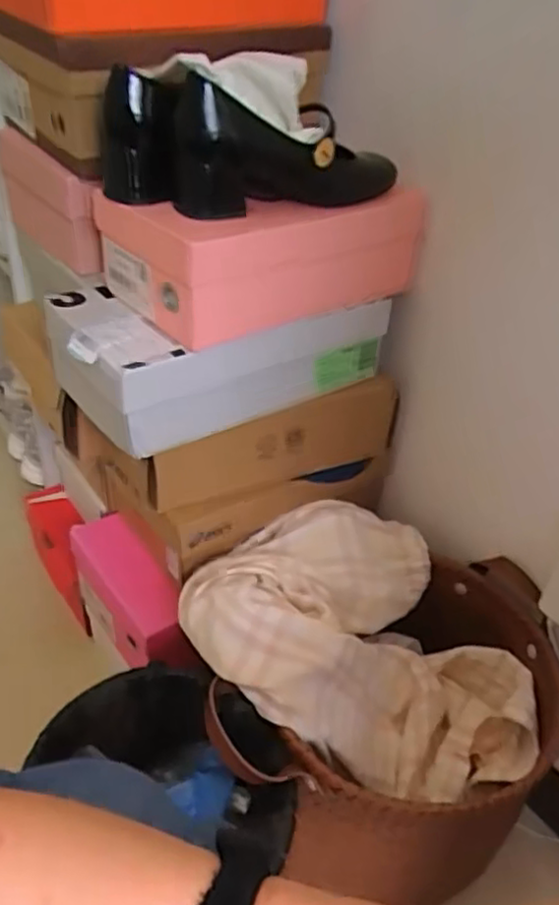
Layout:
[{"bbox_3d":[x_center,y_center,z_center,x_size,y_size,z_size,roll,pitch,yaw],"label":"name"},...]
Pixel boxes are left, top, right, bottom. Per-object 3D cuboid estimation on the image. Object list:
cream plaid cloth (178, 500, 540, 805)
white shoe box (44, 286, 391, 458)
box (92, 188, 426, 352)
[{"bbox_3d":[0.079,0.193,0.699,0.347,0.179,0.274,-1,37,-9],"label":"cream plaid cloth"},{"bbox_3d":[-0.062,-0.114,0.686,0.315,0.095,0.168,-22,45,-32],"label":"white shoe box"},{"bbox_3d":[-0.011,-0.205,0.657,0.281,0.091,0.157,-22,45,-32],"label":"box"}]

